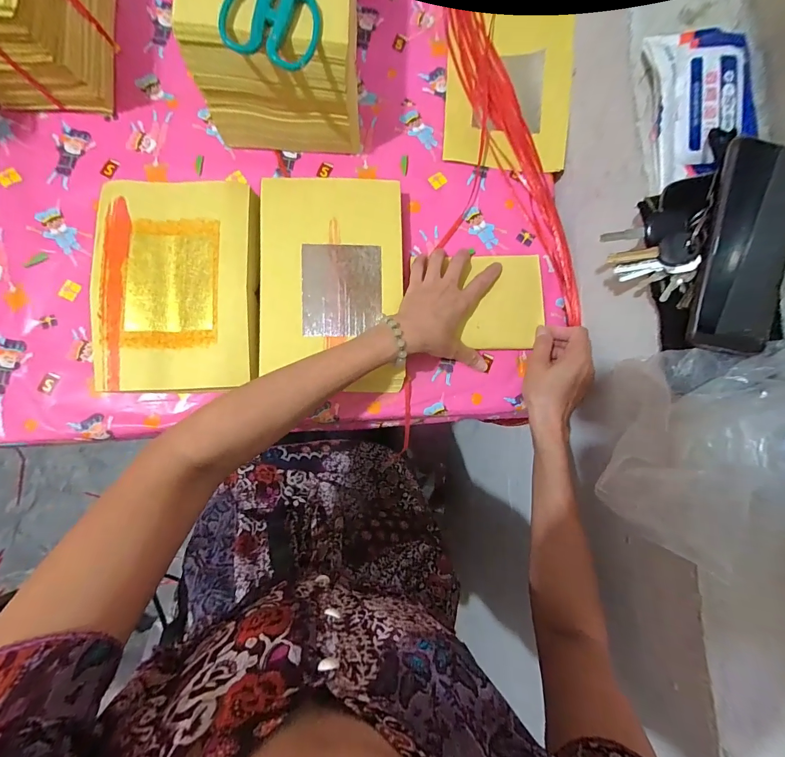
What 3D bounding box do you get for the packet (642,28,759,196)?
[{"bbox_3d":[0.293,-0.259,0.351,0.094,0.033,0.145,-5,86,-7],"label":"packet"}]

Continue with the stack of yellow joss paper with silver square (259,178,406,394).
[{"bbox_3d":[-0.069,-0.110,0.437,0.159,0.024,0.245,0,85,-7],"label":"stack of yellow joss paper with silver square"}]

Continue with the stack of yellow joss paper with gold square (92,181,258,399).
[{"bbox_3d":[-0.233,-0.101,0.417,0.164,0.041,0.225,0,85,-7],"label":"stack of yellow joss paper with gold square"}]

